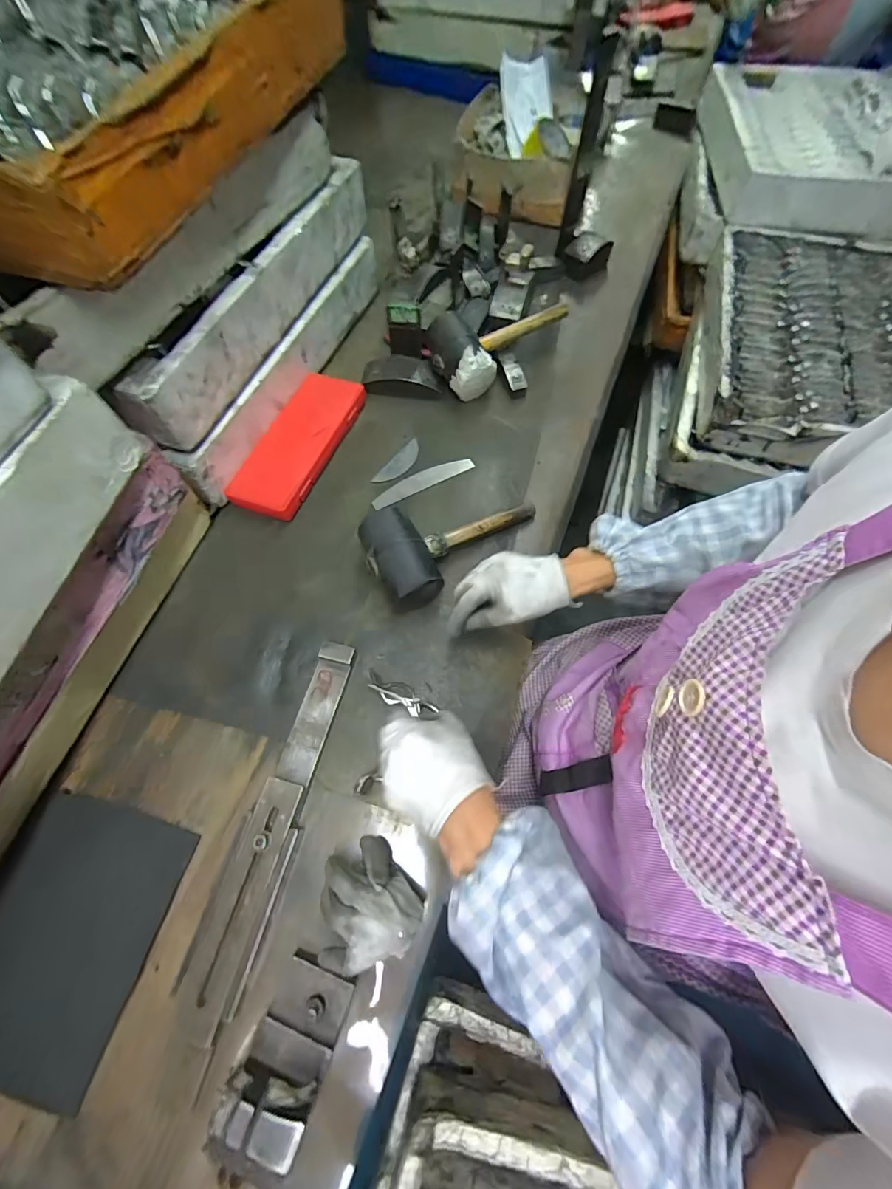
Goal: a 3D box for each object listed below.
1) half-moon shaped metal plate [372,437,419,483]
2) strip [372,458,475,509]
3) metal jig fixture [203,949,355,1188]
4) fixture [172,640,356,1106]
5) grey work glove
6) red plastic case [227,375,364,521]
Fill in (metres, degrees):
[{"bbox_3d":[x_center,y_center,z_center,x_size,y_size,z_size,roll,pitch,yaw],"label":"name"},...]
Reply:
[{"bbox_3d":[-0.066,-0.196,0.633,0.030,0.004,0.097,33,70,14],"label":"half-moon shaped metal plate"},{"bbox_3d":[-0.034,-0.164,0.618,0.154,0.004,0.030,-28,72,-8],"label":"strip"},{"bbox_3d":[-0.121,0.355,0.335,0.064,0.073,0.092,19,67,9],"label":"metal jig fixture"},{"bbox_3d":[-0.169,0.216,0.429,0.060,0.022,0.347,12,66,6],"label":"fixture"},{"bbox_3d":[-0.073,0.276,0.381,0.080,0.061,0.096,-37,70,-15],"label":"grey work glove"},{"bbox_3d":[-0.208,-0.222,0.614,0.091,0.027,0.249,18,67,9],"label":"red plastic case"}]

